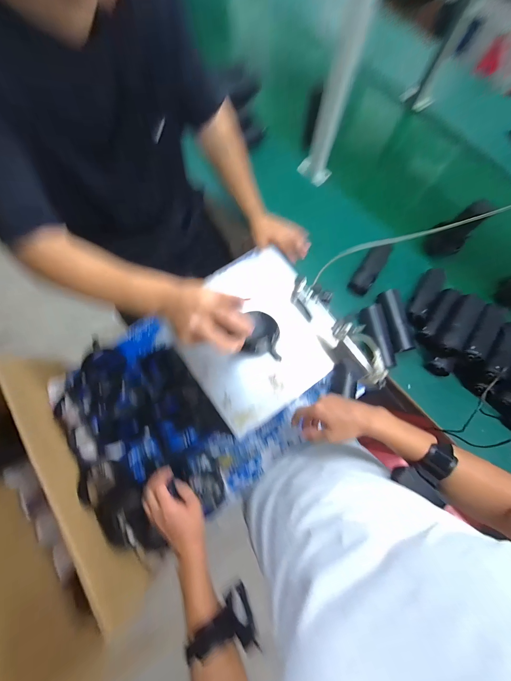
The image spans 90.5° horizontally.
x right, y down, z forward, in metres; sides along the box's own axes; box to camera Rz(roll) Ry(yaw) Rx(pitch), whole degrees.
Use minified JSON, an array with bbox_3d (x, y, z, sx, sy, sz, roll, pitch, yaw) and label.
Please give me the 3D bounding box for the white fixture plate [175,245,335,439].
[{"bbox_3d":[-0.002,-0.014,0.510,0.288,0.012,0.288,-35,87,-10],"label":"white fixture plate"}]

